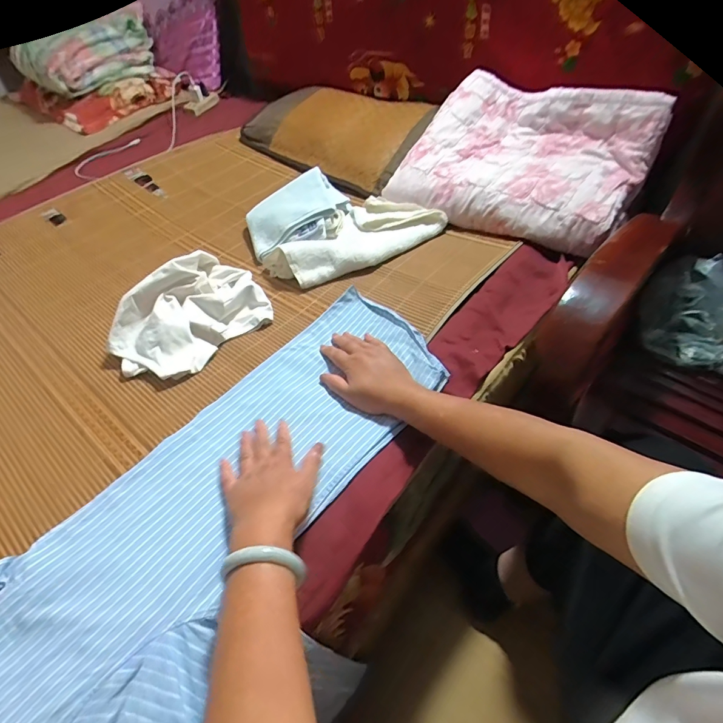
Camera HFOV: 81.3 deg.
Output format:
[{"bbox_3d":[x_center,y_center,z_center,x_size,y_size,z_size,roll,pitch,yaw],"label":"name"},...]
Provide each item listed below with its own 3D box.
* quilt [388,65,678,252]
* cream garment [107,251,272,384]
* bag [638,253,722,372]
[{"bbox_3d":[0.316,-0.412,0.833,0.437,0.156,0.322,27,55,26],"label":"quilt"},{"bbox_3d":[-0.275,-0.080,0.674,0.160,0.099,0.248,29,57,27],"label":"cream garment"},{"bbox_3d":[0.619,-0.087,0.748,0.206,0.135,0.145,27,56,26],"label":"bag"}]

